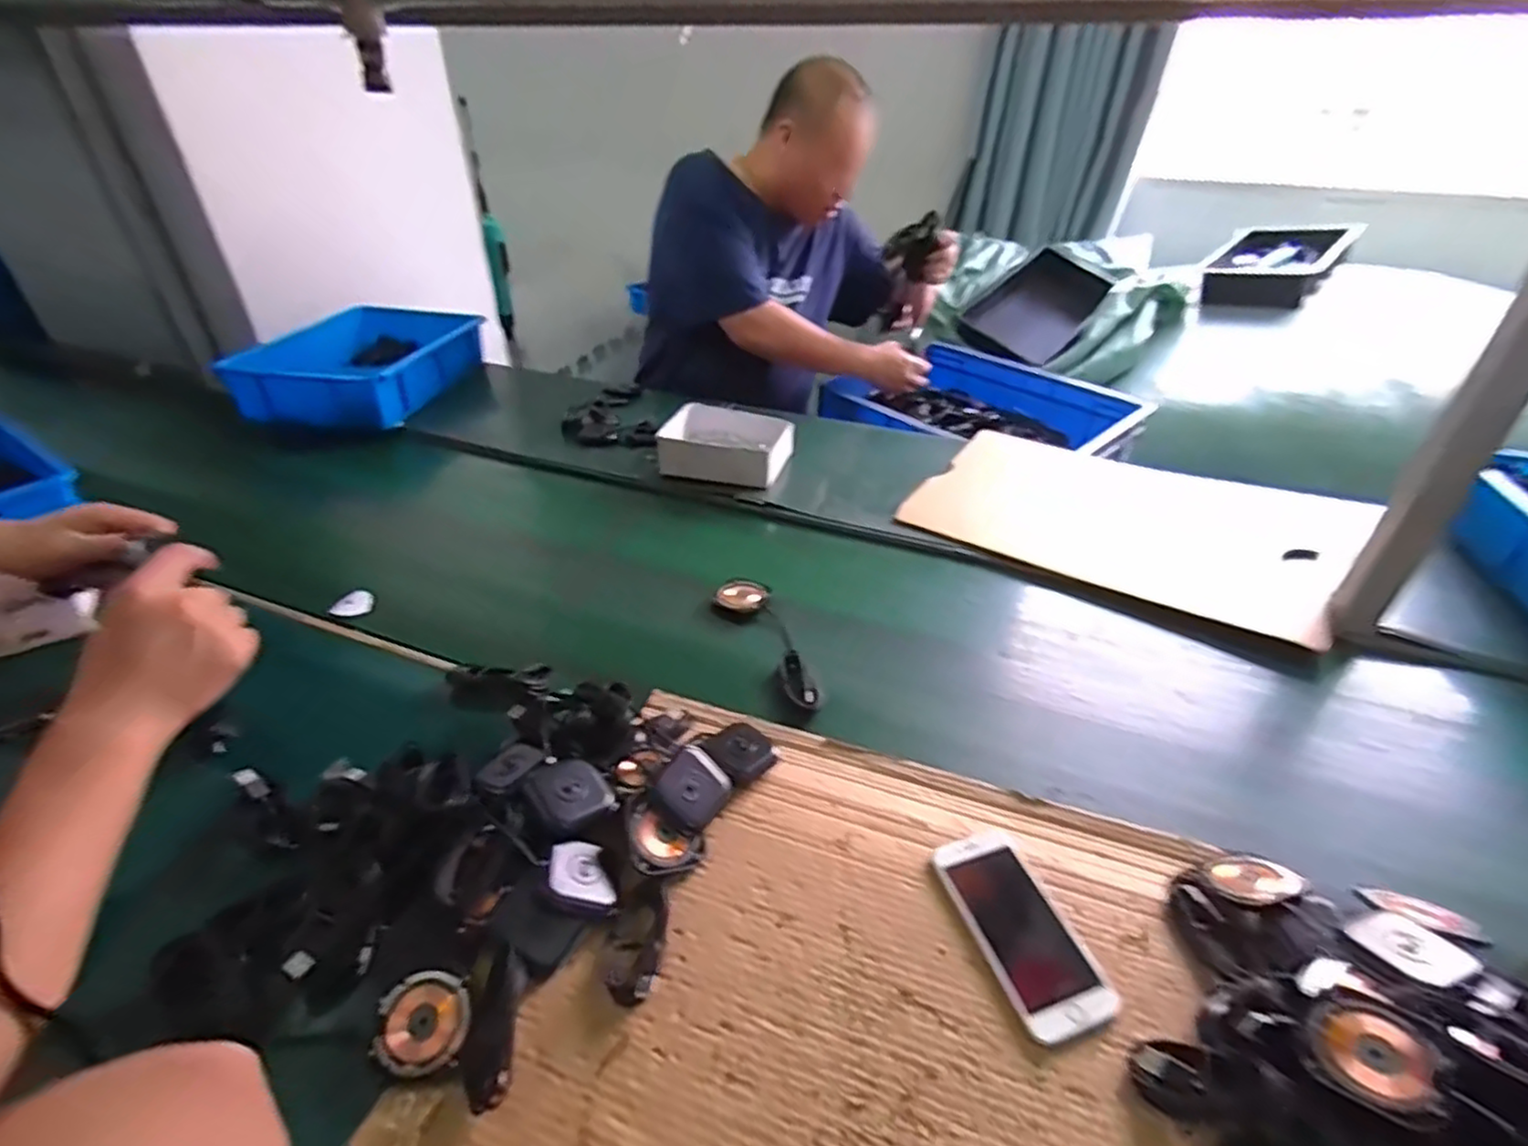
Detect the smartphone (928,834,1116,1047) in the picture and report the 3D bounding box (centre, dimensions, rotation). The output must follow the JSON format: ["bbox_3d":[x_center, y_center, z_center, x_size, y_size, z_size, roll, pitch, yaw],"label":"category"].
[{"bbox_3d":[0.177,0.245,0.476,0.065,0.009,0.135,-11,37,-15],"label":"smartphone"}]

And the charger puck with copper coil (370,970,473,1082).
[{"bbox_3d":[-0.208,0.275,0.418,0.055,0.009,0.054,6,51,-8],"label":"charger puck with copper coil"}]

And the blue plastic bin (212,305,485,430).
[{"bbox_3d":[-0.693,-0.368,1.215,0.261,0.105,0.397,4,36,5],"label":"blue plastic bin"}]

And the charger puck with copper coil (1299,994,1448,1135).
[{"bbox_3d":[0.326,0.257,0.367,0.057,0.014,0.061,-2,22,45],"label":"charger puck with copper coil"}]

